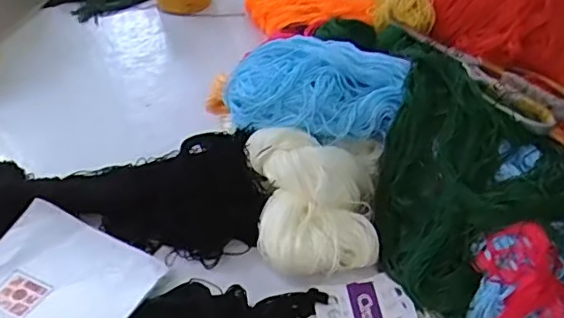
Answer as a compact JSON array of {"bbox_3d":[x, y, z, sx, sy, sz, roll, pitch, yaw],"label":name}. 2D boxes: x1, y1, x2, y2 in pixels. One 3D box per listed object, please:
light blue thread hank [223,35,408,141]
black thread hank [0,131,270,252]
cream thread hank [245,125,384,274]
[{"bbox_3d":[0.032,-0.071,0.572,0.172,0.052,0.101,14,46,12],"label":"light blue thread hank"},{"bbox_3d":[-0.167,0.033,0.558,0.298,0.050,0.114,-1,44,-2],"label":"black thread hank"},{"bbox_3d":[0.030,0.038,0.533,0.124,0.074,0.129,1,43,0],"label":"cream thread hank"}]

